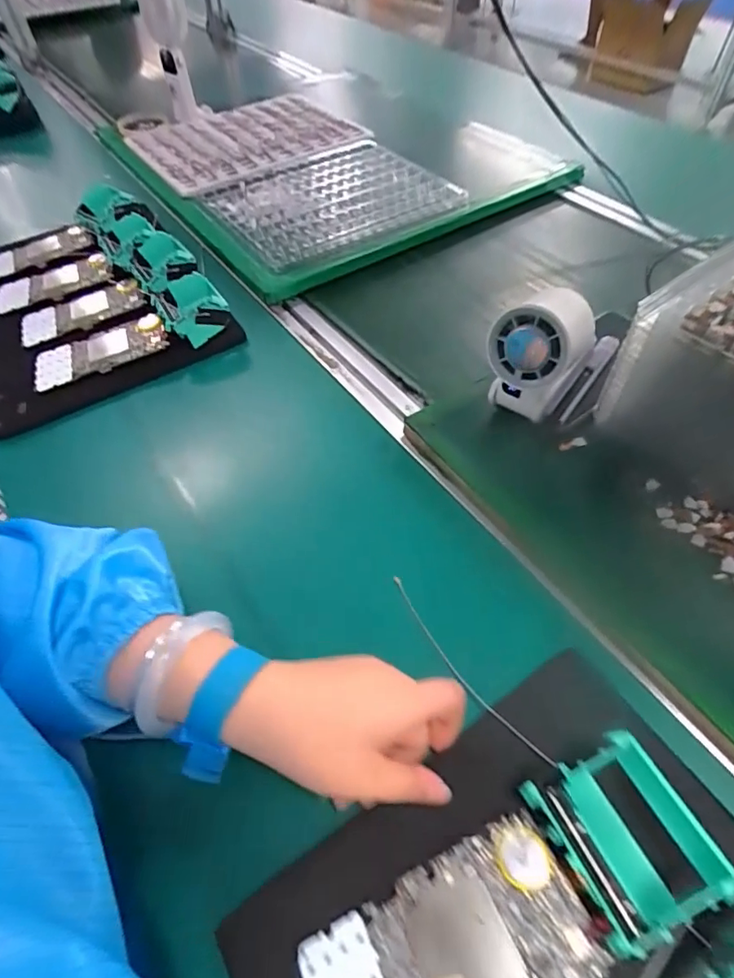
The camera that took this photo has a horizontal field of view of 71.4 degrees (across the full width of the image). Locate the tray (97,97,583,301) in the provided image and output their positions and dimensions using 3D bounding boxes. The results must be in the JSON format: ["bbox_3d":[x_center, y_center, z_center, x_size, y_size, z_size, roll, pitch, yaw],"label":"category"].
[{"bbox_3d":[-0.079,-0.502,0.768,0.461,0.033,0.568,-30,56,-21],"label":"tray"}]

